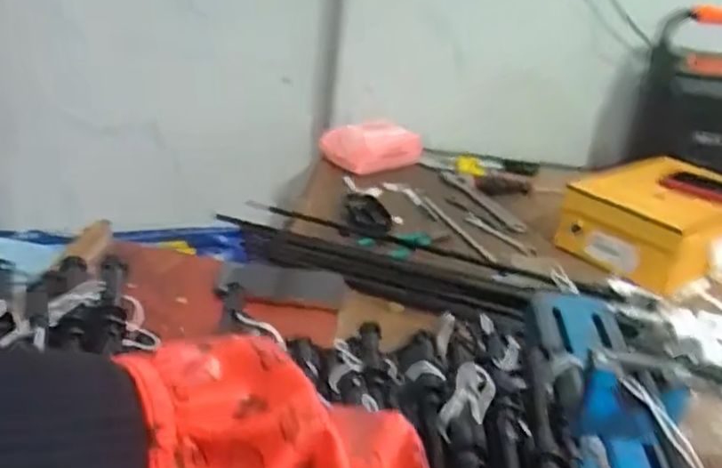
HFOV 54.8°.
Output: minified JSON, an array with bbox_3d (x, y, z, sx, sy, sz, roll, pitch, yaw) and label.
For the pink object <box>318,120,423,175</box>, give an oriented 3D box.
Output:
[{"bbox_3d":[0.025,-0.157,1.306,0.196,0.075,0.065,0,26,-13],"label":"pink object"}]

